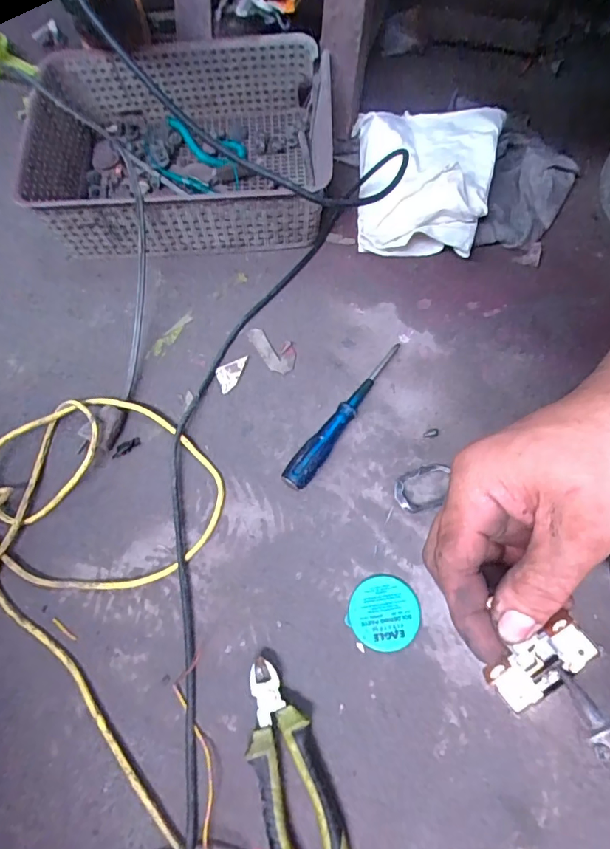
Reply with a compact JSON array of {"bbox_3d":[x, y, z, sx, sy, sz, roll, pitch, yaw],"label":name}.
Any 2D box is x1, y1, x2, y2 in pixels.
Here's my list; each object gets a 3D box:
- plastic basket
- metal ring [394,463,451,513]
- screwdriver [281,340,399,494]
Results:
[{"bbox_3d":[-0.151,-0.337,0.605,0.356,0.105,0.236,-2,69,1],"label":"plastic basket"},{"bbox_3d":[0.119,0.062,0.482,0.063,0.015,0.044,-14,69,-4],"label":"metal ring"},{"bbox_3d":[0.044,-0.012,0.510,0.025,0.030,0.196,35,74,14],"label":"screwdriver"}]

